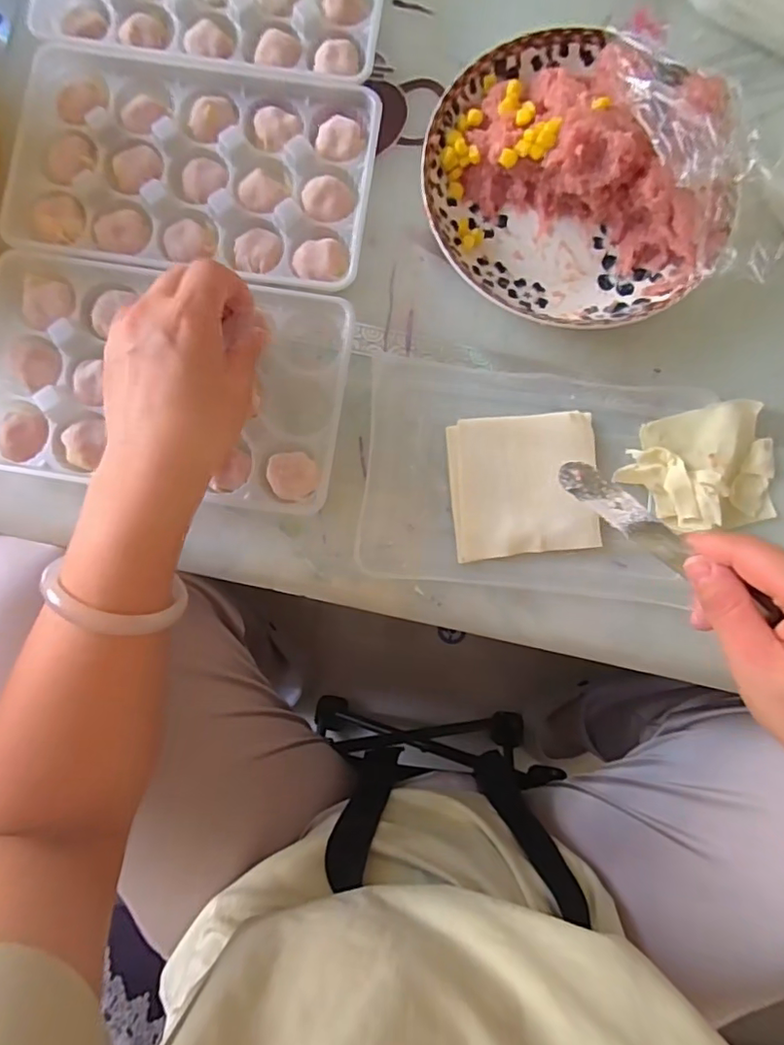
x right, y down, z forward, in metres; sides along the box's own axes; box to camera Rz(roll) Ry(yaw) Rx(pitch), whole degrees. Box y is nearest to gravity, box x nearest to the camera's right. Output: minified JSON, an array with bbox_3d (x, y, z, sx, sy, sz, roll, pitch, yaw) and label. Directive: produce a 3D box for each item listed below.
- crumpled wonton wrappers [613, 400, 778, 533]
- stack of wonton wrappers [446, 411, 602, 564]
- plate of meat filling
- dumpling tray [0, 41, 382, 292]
[{"bbox_3d":[0.201,-0.034,0.357,0.097,0.016,0.077,-12,88,2],"label":"crumpled wonton wrappers"},{"bbox_3d":[0.085,-0.025,0.352,0.092,0.009,0.089,-5,88,2],"label":"stack of wonton wrappers"},{"bbox_3d":[0.110,-0.218,0.344,0.174,0.057,0.197,-7,88,2],"label":"plate of meat filling"},{"bbox_3d":[-0.127,-0.232,0.355,0.225,0.022,0.139,7,88,2],"label":"dumpling tray"}]

